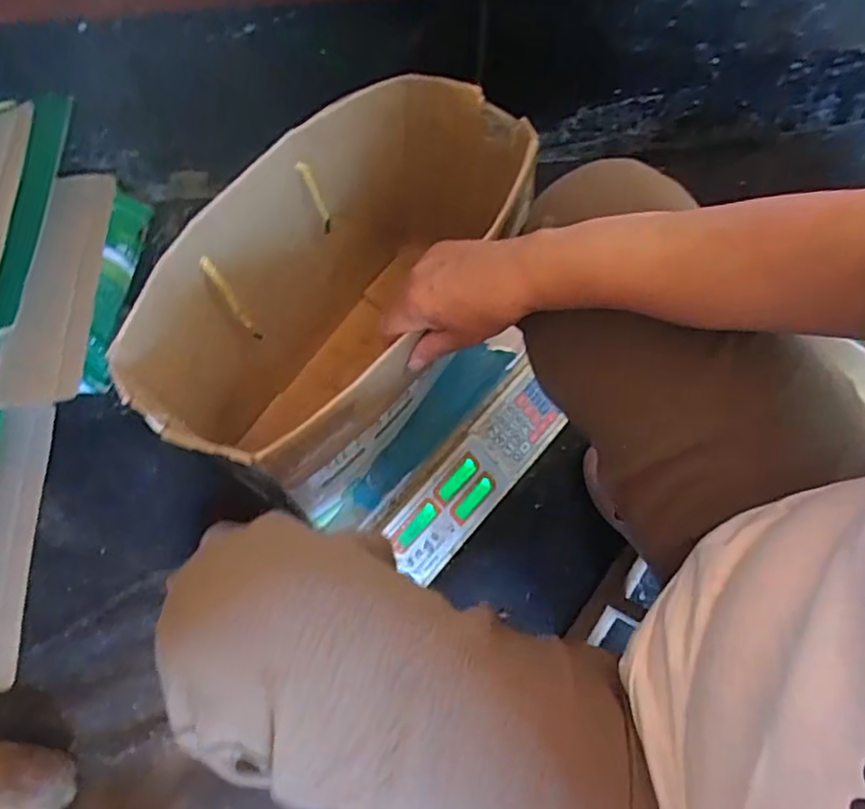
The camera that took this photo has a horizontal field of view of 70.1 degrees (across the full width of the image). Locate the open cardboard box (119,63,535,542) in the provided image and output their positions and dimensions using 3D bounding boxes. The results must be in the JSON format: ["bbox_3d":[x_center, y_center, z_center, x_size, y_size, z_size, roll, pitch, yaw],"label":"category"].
[{"bbox_3d":[-0.068,-0.075,0.626,0.205,0.331,0.386,37,75,12],"label":"open cardboard box"}]

